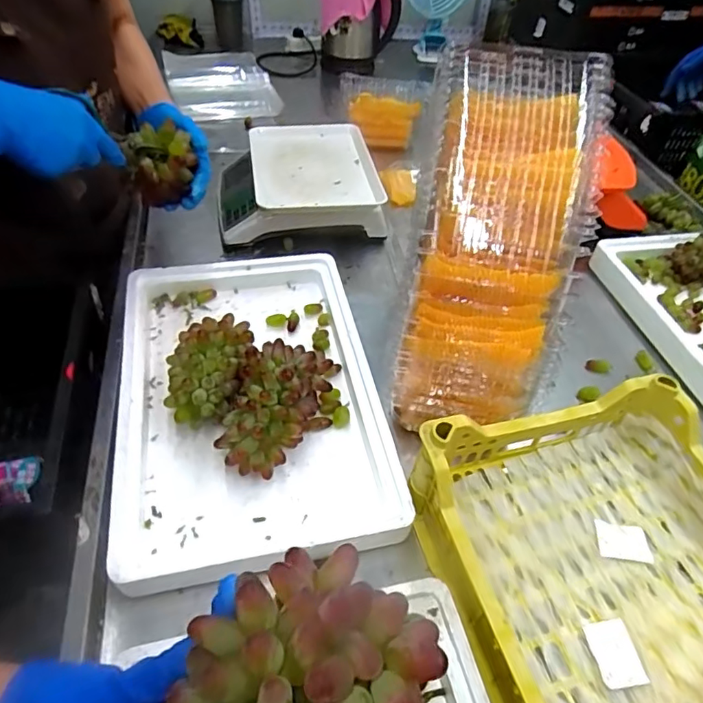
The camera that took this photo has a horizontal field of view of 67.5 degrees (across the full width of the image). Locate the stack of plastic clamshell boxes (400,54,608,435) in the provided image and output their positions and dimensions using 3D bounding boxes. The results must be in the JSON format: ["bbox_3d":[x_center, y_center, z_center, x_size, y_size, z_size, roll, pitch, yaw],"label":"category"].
[{"bbox_3d":[0.152,-0.108,0.581,0.172,0.436,0.117,13,7,6],"label":"stack of plastic clamshell boxes"}]

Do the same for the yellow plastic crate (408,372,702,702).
[{"bbox_3d":[0.262,0.247,0.442,0.291,0.116,0.441,-10,49,-14],"label":"yellow plastic crate"}]

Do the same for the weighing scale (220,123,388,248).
[{"bbox_3d":[-0.101,-0.310,0.954,0.273,0.083,0.299,-6,48,-11],"label":"weighing scale"}]

